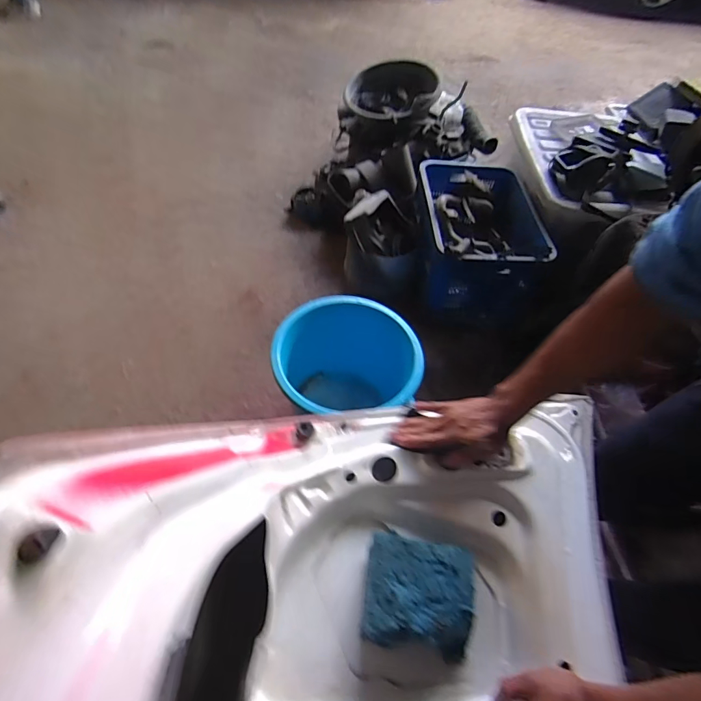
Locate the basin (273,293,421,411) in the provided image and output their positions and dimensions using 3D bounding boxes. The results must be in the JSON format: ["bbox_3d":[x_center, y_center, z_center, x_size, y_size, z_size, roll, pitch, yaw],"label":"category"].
[{"bbox_3d":[-0.010,0.083,1.070,0.330,0.347,0.300,1,53,-1],"label":"basin"}]

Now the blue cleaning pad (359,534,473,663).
[{"bbox_3d":[0.075,0.263,0.452,0.117,0.051,0.110,10,54,2],"label":"blue cleaning pad"}]

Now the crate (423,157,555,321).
[{"bbox_3d":[0.437,-0.415,1.456,0.368,0.272,0.563,3,54,-3],"label":"crate"}]

